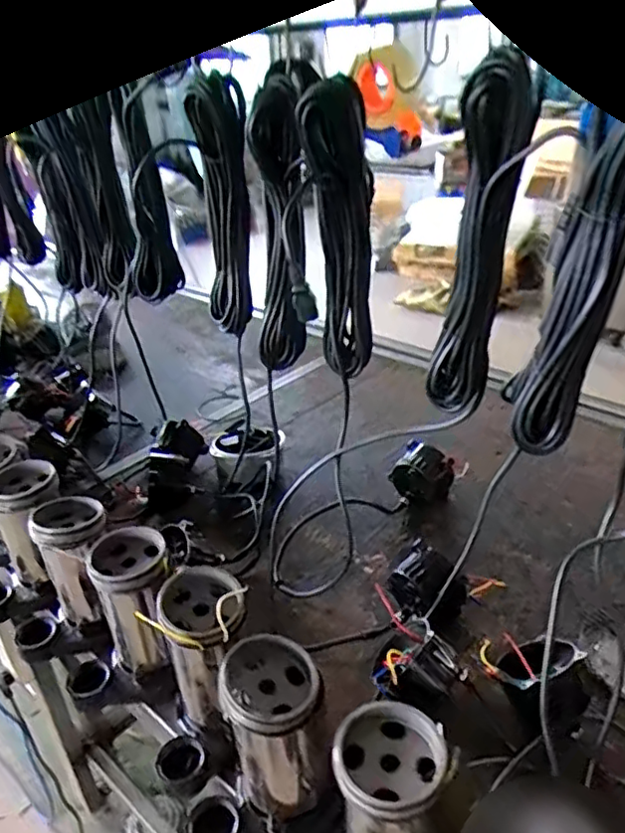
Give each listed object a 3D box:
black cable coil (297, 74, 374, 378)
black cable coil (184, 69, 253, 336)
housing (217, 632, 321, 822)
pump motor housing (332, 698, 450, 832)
[{"bbox_3d":[0.032,-0.210,0.770,0.082,0.338,0.047,-2,30,2],"label":"black cable coil"},{"bbox_3d":[-0.122,-0.291,0.900,0.083,0.343,0.045,-6,31,-6],"label":"black cable coil"},{"bbox_3d":[-0.040,0.310,0.628,0.104,0.164,0.106,-9,31,-10],"label":"housing"},{"bbox_3d":[0.070,0.341,0.559,0.089,0.169,0.088,-2,30,1],"label":"pump motor housing"}]

